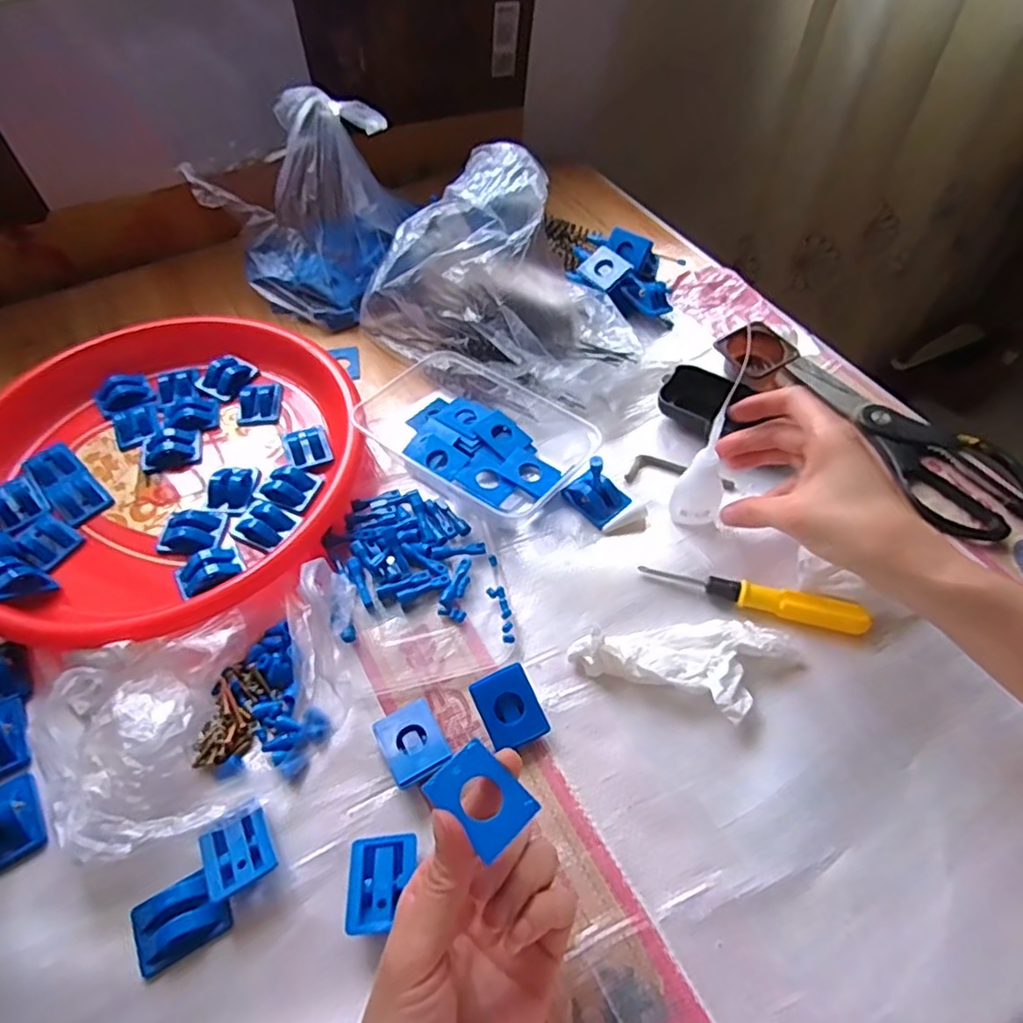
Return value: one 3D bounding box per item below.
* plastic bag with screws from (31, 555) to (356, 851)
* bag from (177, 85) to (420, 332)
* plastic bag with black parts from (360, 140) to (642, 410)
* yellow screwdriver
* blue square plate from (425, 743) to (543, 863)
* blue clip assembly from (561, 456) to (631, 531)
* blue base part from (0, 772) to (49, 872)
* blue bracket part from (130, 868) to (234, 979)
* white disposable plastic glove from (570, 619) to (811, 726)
[{"bbox_3d":[-0.181,0.109,0.371,0.191,0.052,0.135,-19,56,-12],"label":"plastic bag with screws"},{"bbox_3d":[-0.180,-0.282,0.587,0.155,0.150,0.155,-36,61,-22],"label":"bag"},{"bbox_3d":[-0.006,-0.198,0.534,0.233,0.126,0.135,22,58,17],"label":"plastic bag with black parts"},{"bbox_3d":[0.156,0.057,0.423,0.140,0.015,0.019,11,55,9],"label":"yellow screwdriver"},{"bbox_3d":[-0.012,0.119,0.272,0.041,0.005,0.031,39,54,22],"label":"blue square plate"},{"bbox_3d":[0.063,-0.020,0.465,0.041,0.040,0.033,36,62,24],"label":"blue clip assembly"},{"bbox_3d":[-0.278,0.160,0.342,0.033,0.047,0.042,-29,58,-18],"label":"blue base part"},{"bbox_3d":[-0.168,0.205,0.328,0.043,0.017,0.032,-27,58,-17],"label":"blue bracket part"},{"bbox_3d":[0.108,0.096,0.393,0.136,0.024,0.059,-5,54,-2],"label":"white disposable plastic glove"}]

